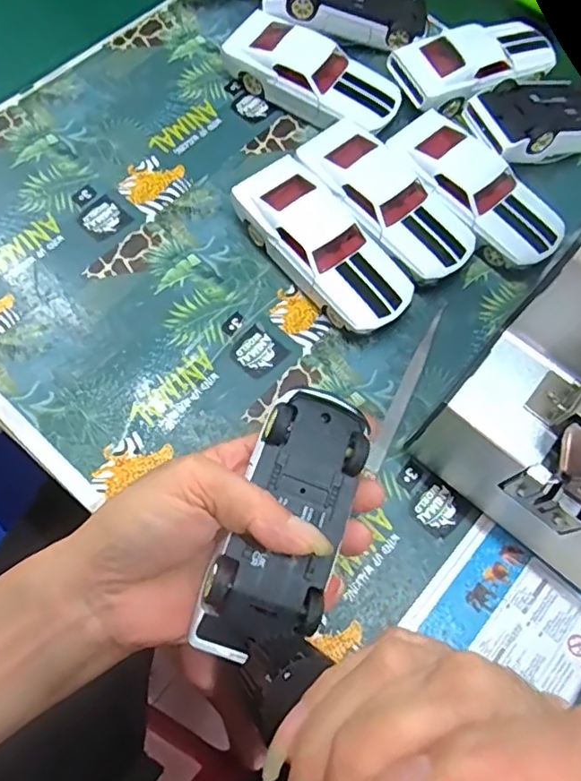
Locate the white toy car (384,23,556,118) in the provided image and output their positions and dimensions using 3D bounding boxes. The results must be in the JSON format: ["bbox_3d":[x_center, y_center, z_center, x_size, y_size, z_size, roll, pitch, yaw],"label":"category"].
[{"bbox_3d":[0.138,-0.241,0.427,0.126,0.030,0.053,-19,71,-12],"label":"white toy car"}]

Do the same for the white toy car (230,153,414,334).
[{"bbox_3d":[0.021,-0.090,0.369,0.051,0.033,0.126,-37,76,-18],"label":"white toy car"}]

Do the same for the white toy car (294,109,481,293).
[{"bbox_3d":[0.063,-0.122,0.383,0.056,0.032,0.125,-37,75,-17],"label":"white toy car"}]

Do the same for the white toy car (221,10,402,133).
[{"bbox_3d":[0.016,-0.225,0.416,0.128,0.032,0.056,30,70,8],"label":"white toy car"}]

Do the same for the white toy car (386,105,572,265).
[{"bbox_3d":[0.123,-0.133,0.387,0.054,0.030,0.123,-38,76,-18],"label":"white toy car"}]

